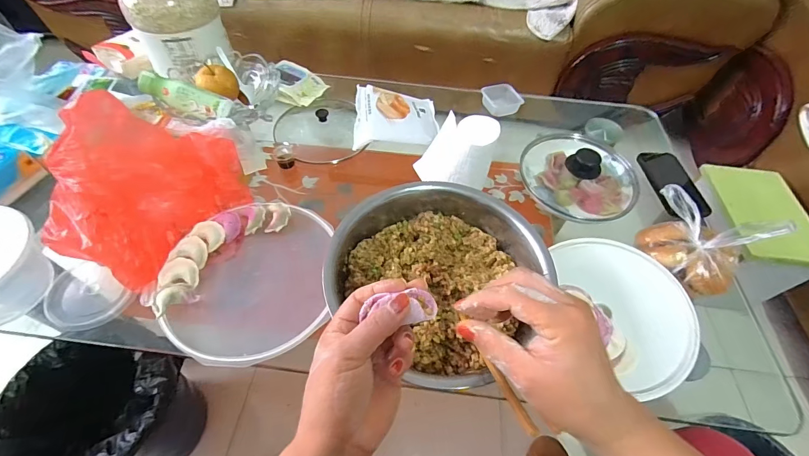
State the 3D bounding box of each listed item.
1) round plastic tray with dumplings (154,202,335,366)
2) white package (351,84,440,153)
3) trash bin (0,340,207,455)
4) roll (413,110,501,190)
[{"bbox_3d":[-0.233,0.074,0.551,0.258,0.043,0.260,-14,56,-13],"label":"round plastic tray with dumplings"},{"bbox_3d":[-0.016,-0.229,0.723,0.165,0.058,0.133,1,54,-2],"label":"white package"},{"bbox_3d":[-0.541,0.367,0.683,0.253,0.257,0.227,13,54,6],"label":"trash bin"},{"bbox_3d":[0.092,-0.133,0.637,0.095,0.126,0.129,-28,60,-21],"label":"roll"}]

